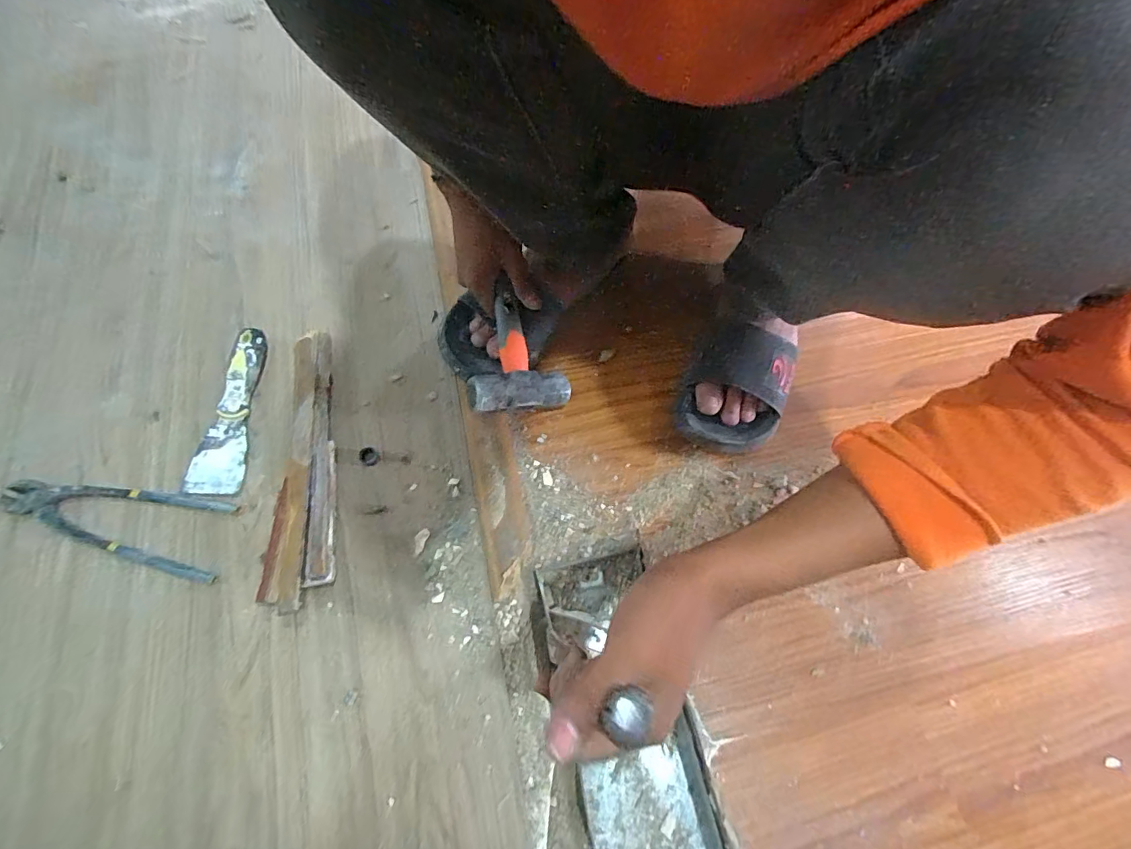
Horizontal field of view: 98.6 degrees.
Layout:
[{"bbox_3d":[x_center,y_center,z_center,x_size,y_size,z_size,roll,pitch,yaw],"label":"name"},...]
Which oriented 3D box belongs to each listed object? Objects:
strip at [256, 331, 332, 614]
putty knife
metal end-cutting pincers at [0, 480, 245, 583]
[{"bbox_3d":[-0.279,0.035,0.512,0.046,0.024,0.299,-2,66,-3],"label":"strip"},{"bbox_3d":[-0.374,-0.018,0.535,0.054,0.029,0.187,-1,66,-3],"label":"putty knife"},{"bbox_3d":[-0.445,0.095,0.484,0.226,0.014,0.075,11,66,2],"label":"metal end-cutting pincers"}]

